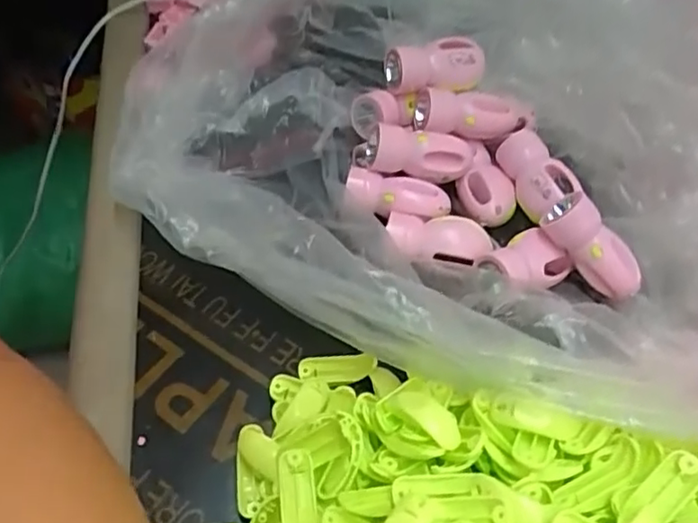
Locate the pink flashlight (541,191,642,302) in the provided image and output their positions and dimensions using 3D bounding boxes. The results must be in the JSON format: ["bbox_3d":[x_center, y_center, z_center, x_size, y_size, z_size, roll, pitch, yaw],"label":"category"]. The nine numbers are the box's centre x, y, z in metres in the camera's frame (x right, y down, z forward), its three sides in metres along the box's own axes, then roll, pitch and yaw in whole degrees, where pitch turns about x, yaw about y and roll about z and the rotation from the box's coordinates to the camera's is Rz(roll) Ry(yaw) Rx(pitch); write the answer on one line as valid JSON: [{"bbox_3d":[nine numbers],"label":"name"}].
[{"bbox_3d":[0.142,-0.006,0.361,0.065,0.024,0.028,48,60,-1],"label":"pink flashlight"}]

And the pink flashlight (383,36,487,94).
[{"bbox_3d":[0.058,-0.129,0.411,0.064,0.026,0.029,-14,55,-14],"label":"pink flashlight"}]

